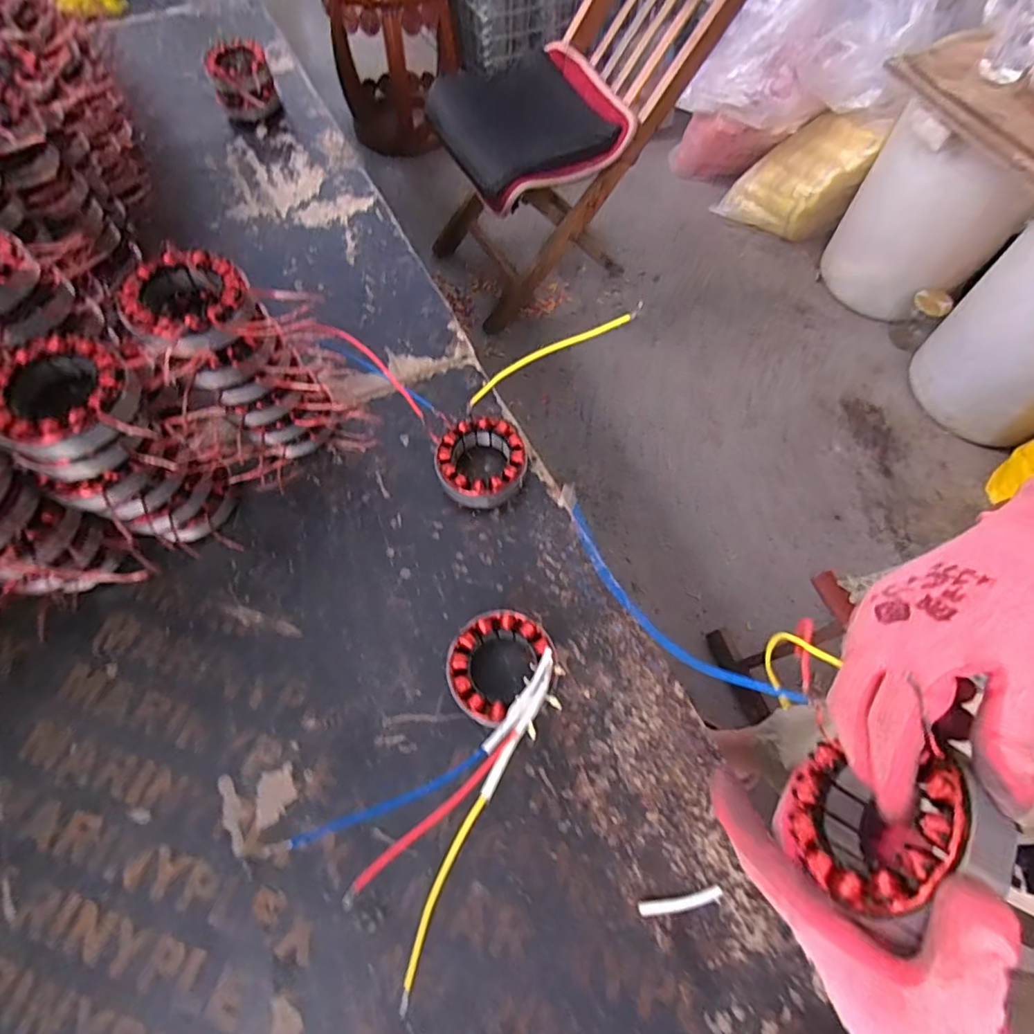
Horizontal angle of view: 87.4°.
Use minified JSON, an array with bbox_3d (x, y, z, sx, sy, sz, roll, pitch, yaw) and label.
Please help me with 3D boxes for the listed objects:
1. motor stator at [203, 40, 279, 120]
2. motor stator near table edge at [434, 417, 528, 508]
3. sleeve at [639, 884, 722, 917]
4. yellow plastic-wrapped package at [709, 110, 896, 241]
[{"bbox_3d":[-0.398,-0.636,0.795,0.086,0.068,0.084,-19,66,-9],"label":"motor stator"},{"bbox_3d":[-0.034,-0.051,0.534,0.086,0.041,0.084,0,64,0],"label":"motor stator near table edge"},{"bbox_3d":[0.120,0.281,0.394,0.062,0.004,0.010,-9,65,-5],"label":"sleeve"},{"bbox_3d":[0.750,-0.921,1.464,0.320,0.311,0.113,36,70,16],"label":"yellow plastic-wrapped package"}]

